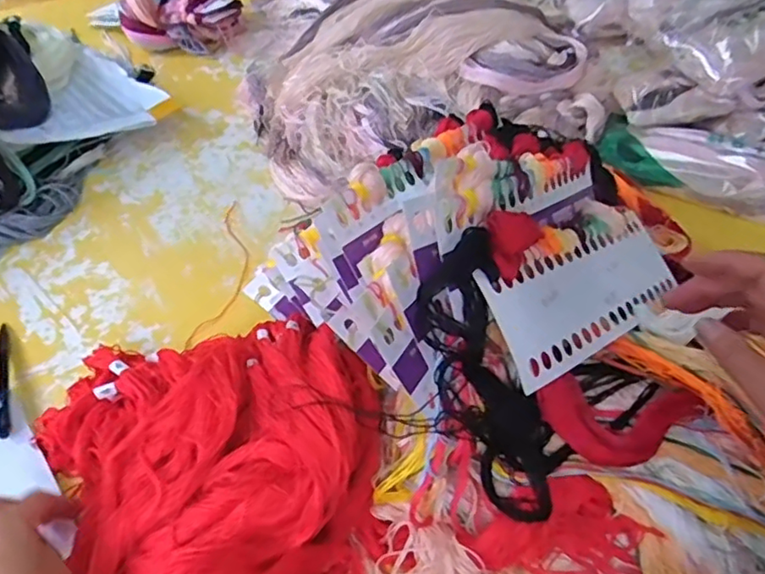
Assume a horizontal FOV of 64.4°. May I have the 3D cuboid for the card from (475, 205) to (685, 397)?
[{"bbox_3d":[0.160,0.000,0.461,0.240,0.005,0.079,-20,80,-42],"label":"card"}]

